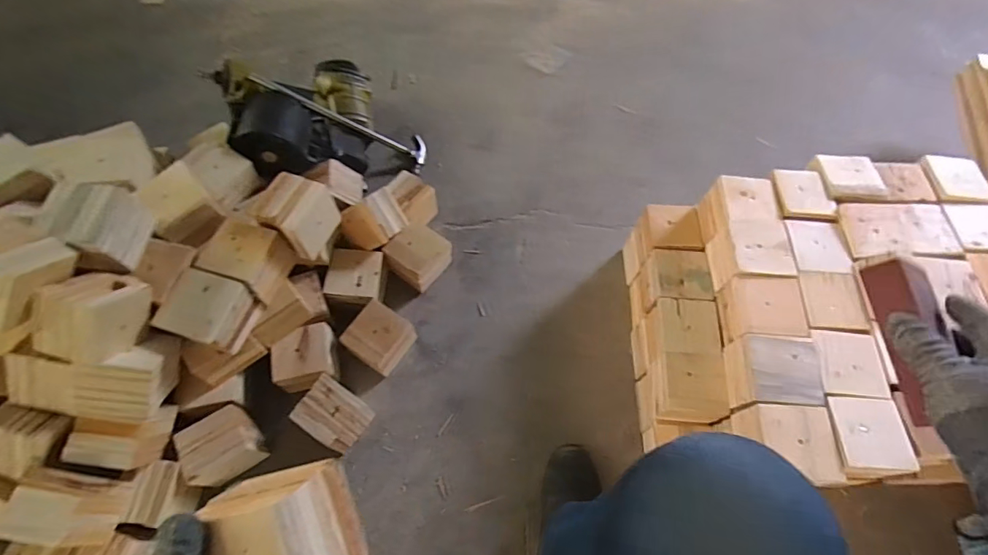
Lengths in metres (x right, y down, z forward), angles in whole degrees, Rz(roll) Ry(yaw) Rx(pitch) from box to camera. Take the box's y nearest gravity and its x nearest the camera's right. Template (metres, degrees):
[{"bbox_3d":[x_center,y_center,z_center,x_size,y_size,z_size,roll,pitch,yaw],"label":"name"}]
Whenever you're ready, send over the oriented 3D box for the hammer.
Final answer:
[{"bbox_3d":[-0.325,-0.338,1.056,0.378,0.030,0.107,21,60,-25],"label":"hammer"}]

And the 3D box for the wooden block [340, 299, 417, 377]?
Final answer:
[{"bbox_3d":[-0.211,0.114,0.898,0.097,0.078,0.101,29,66,14],"label":"wooden block"}]

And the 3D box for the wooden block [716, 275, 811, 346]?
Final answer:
[{"bbox_3d":[0.407,0.057,0.751,0.097,0.080,0.095,3,64,-1],"label":"wooden block"}]

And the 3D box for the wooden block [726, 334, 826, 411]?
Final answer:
[{"bbox_3d":[0.398,0.142,0.705,0.098,0.083,0.096,5,64,0],"label":"wooden block"}]

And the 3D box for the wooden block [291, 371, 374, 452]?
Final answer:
[{"bbox_3d":[-0.270,0.237,0.831,0.100,0.094,0.092,30,66,14],"label":"wooden block"}]

